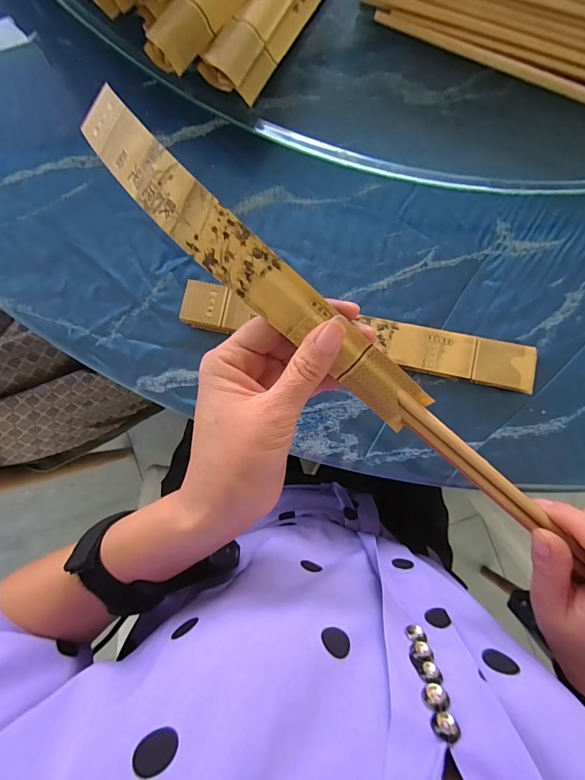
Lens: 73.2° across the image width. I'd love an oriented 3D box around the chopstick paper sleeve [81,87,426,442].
[{"bbox_3d":[-0.026,-0.068,0.208,0.240,0.029,0.032,43,86,-1],"label":"chopstick paper sleeve"}]

